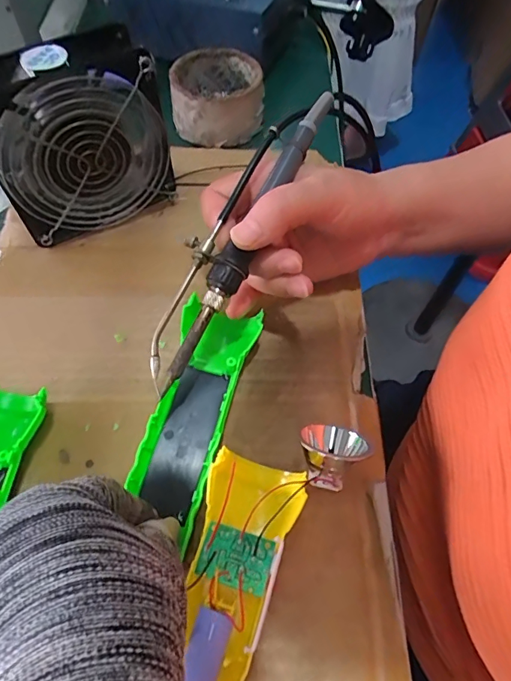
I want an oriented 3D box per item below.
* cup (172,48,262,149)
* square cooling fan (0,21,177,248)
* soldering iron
[{"bbox_3d":[-0.035,-0.231,0.430,0.083,0.049,0.084,1,59,-1],"label":"cup"},{"bbox_3d":[-0.125,-0.136,0.323,0.116,0.127,0.049,-28,63,-17],"label":"square cooling fan"},{"bbox_3d":[-0.011,-0.068,0.265,0.032,0.014,0.206,26,78,14],"label":"soldering iron"}]

